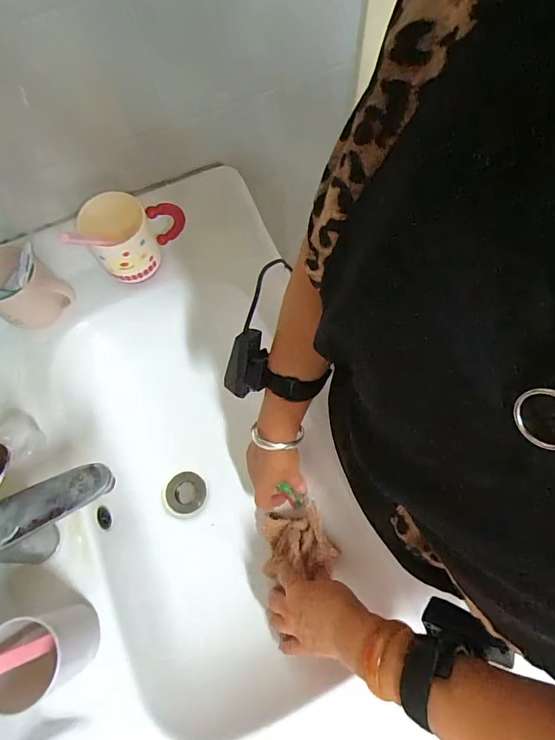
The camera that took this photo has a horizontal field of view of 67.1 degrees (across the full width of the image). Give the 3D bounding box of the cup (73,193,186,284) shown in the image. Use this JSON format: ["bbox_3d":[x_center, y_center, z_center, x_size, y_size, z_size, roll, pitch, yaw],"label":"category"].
[{"bbox_3d":[-0.193,-0.190,0.574,0.127,0.086,0.078,-41,73,-11],"label":"cup"}]

